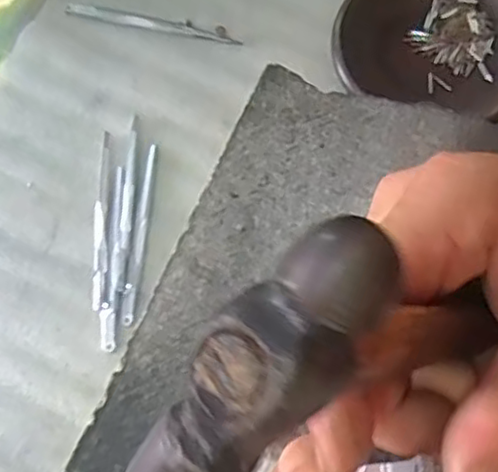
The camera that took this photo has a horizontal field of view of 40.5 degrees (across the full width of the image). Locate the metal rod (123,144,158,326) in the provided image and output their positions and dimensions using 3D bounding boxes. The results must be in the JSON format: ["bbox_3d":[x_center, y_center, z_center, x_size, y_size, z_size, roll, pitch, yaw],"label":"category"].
[{"bbox_3d":[-0.057,-0.003,0.360,0.006,0.004,0.101,6,70,1],"label":"metal rod"}]

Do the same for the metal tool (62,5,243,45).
[{"bbox_3d":[-0.058,-0.129,0.408,0.107,0.004,0.010,11,70,3],"label":"metal tool"}]

